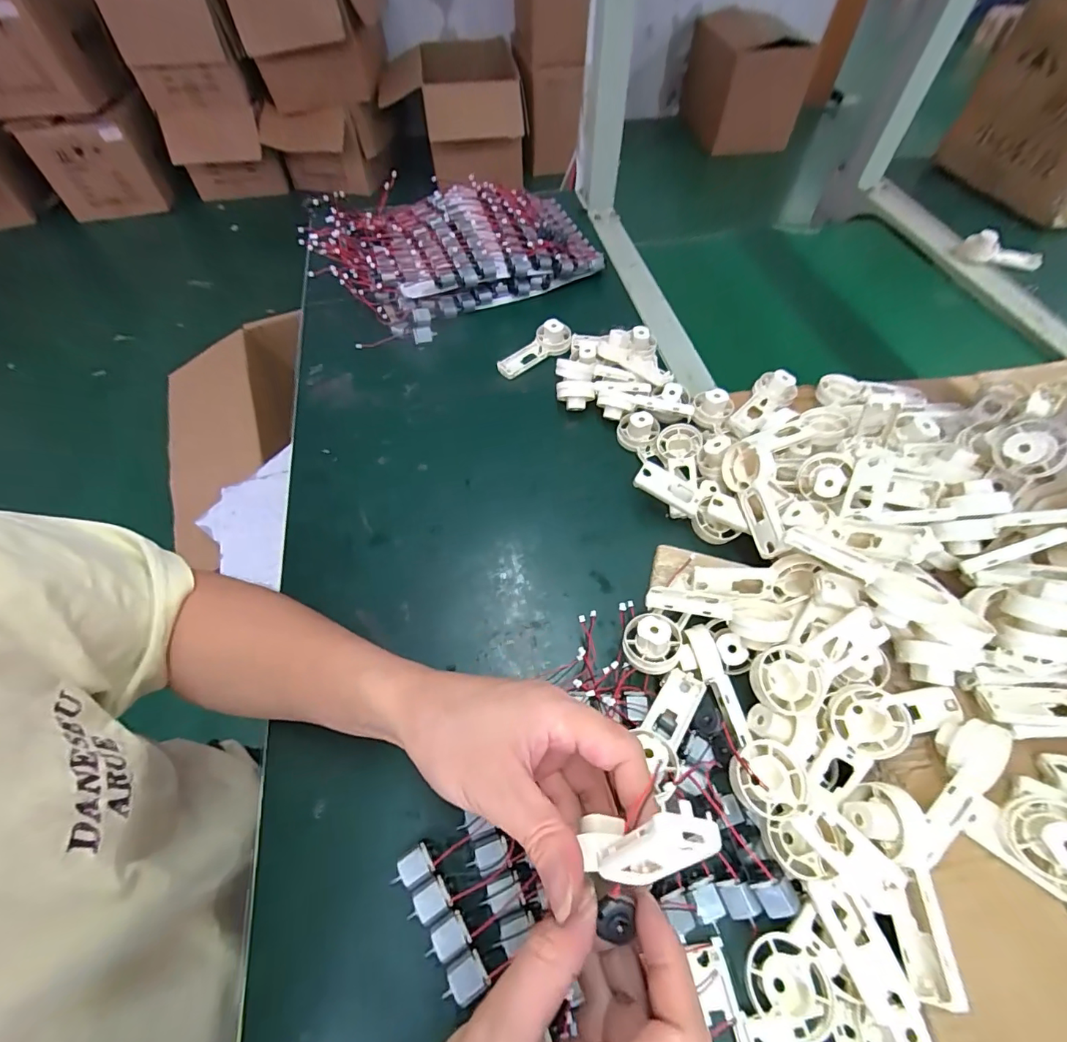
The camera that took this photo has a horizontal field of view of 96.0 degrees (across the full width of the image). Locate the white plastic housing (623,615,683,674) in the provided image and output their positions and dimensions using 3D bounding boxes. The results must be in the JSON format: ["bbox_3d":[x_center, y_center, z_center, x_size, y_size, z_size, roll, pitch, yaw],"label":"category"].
[{"bbox_3d":[0.083,0.084,0.328,0.040,0.026,0.036,0,57,0],"label":"white plastic housing"}]

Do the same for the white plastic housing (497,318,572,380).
[{"bbox_3d":[0.002,-0.191,0.529,0.090,0.028,0.034,-32,62,-18],"label":"white plastic housing"}]

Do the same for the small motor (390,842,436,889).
[{"bbox_3d":[-0.071,0.207,0.286,0.025,0.015,0.016,-31,62,-17],"label":"small motor"}]

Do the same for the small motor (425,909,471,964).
[{"bbox_3d":[-0.048,0.232,0.266,0.025,0.007,0.017,-31,62,-17],"label":"small motor"}]

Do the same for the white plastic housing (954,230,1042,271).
[{"bbox_3d":[0.621,-0.356,0.629,0.105,0.031,0.036,12,58,8],"label":"white plastic housing"}]

